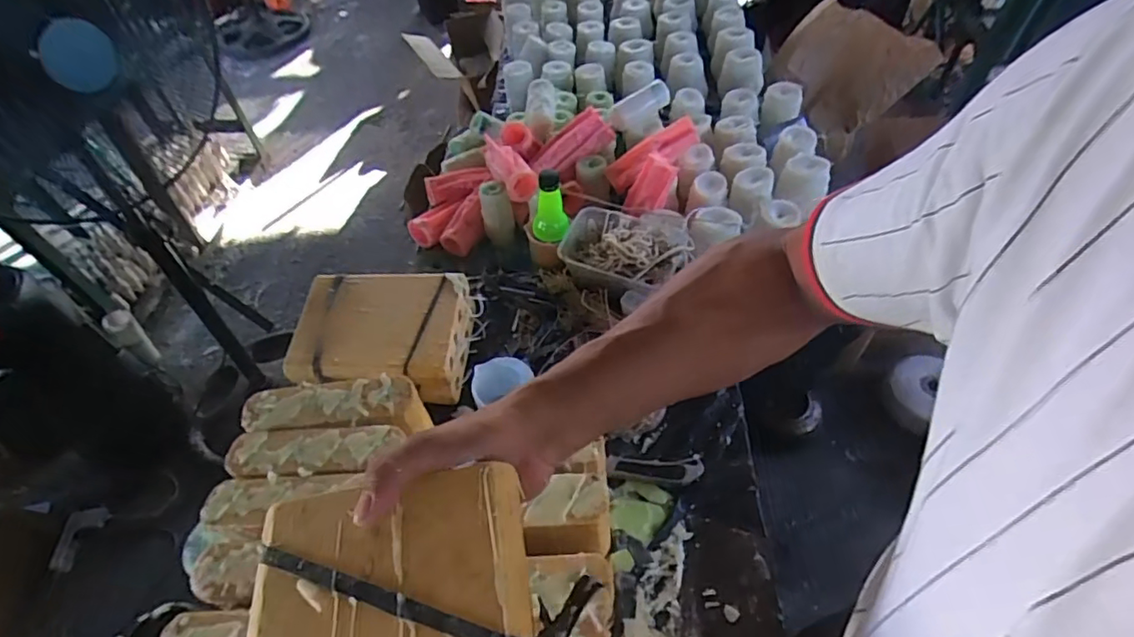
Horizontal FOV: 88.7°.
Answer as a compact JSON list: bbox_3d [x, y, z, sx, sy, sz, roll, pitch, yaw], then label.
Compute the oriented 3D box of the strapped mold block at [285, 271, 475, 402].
[{"bbox_3d":[-0.248,0.020,0.796,0.230,0.075,0.164,-1,52,5],"label":"strapped mold block"}]

